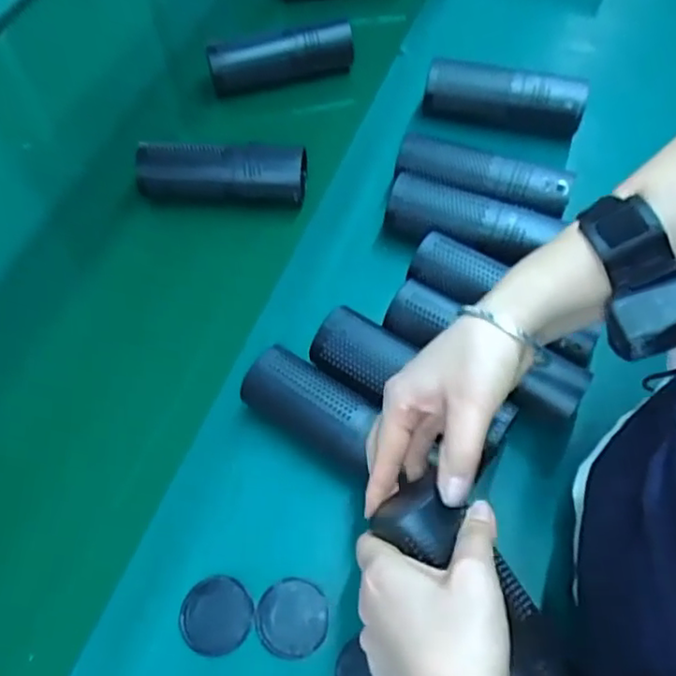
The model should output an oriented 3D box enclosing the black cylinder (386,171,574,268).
[{"bbox_3d":[0.119,-0.109,0.584,0.150,0.045,0.048,14,61,8],"label":"black cylinder"}]

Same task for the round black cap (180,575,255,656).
[{"bbox_3d":[-0.084,0.193,0.443,0.048,0.011,0.049,0,61,0],"label":"round black cap"}]

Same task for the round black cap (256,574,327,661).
[{"bbox_3d":[-0.032,0.193,0.441,0.049,0.004,0.050,0,61,0],"label":"round black cap"}]

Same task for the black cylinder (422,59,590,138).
[{"bbox_3d":[0.172,-0.252,0.664,0.162,0.045,0.051,15,62,8],"label":"black cylinder"}]

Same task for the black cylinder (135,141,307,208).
[{"bbox_3d":[-0.115,-0.165,0.627,0.164,0.049,0.045,1,61,1],"label":"black cylinder"}]

